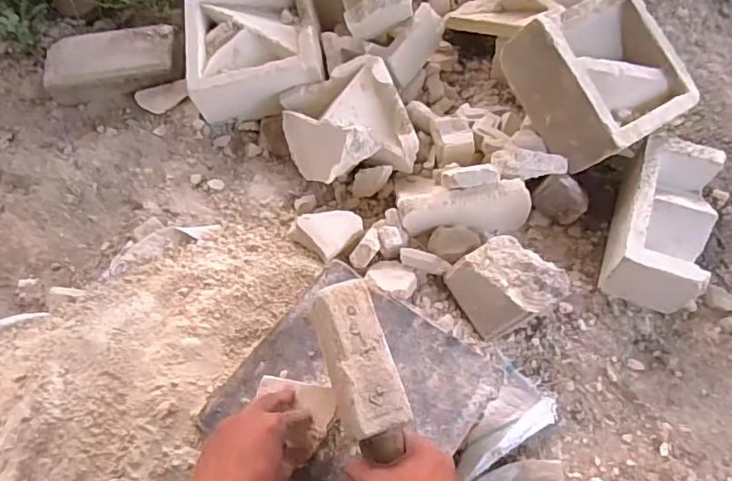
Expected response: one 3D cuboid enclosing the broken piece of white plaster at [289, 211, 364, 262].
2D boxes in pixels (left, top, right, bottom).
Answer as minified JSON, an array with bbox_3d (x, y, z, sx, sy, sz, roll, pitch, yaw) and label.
[{"bbox_3d":[-0.051,-0.017,0.752,0.081,0.026,0.076,38,70,19],"label":"broken piece of white plaster"}]

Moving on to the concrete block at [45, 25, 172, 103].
[{"bbox_3d":[-0.425,-0.296,0.944,0.217,0.062,0.109,-12,63,-3],"label":"concrete block"}]

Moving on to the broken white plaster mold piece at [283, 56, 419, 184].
[{"bbox_3d":[-0.029,-0.165,0.796,0.165,0.069,0.178,-1,63,2],"label":"broken white plaster mold piece"}]

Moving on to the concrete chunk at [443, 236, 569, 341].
[{"bbox_3d":[0.172,0.061,0.700,0.102,0.100,0.108,-27,65,-11],"label":"concrete chunk"}]

